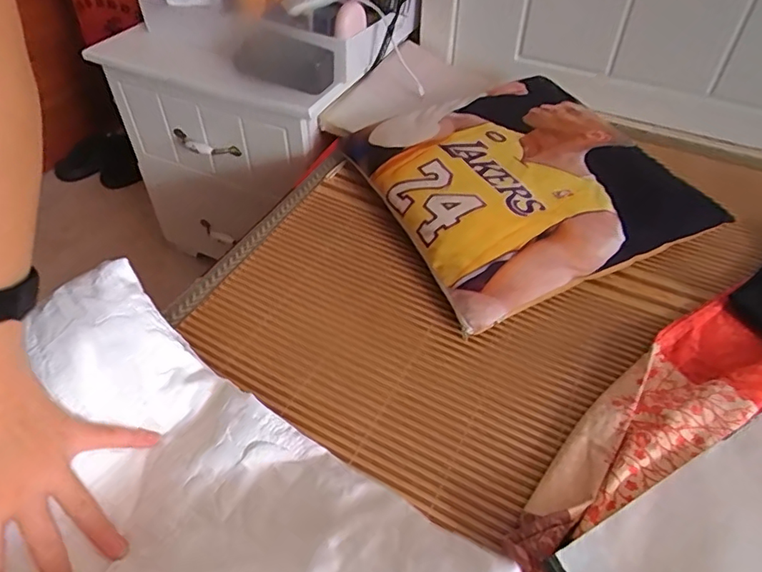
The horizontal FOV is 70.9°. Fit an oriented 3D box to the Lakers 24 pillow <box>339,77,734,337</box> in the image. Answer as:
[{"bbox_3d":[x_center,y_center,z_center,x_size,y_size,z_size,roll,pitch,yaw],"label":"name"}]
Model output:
[{"bbox_3d":[0.175,-0.141,0.677,0.345,0.081,0.358,-18,49,-17],"label":"Lakers 24 pillow"}]

